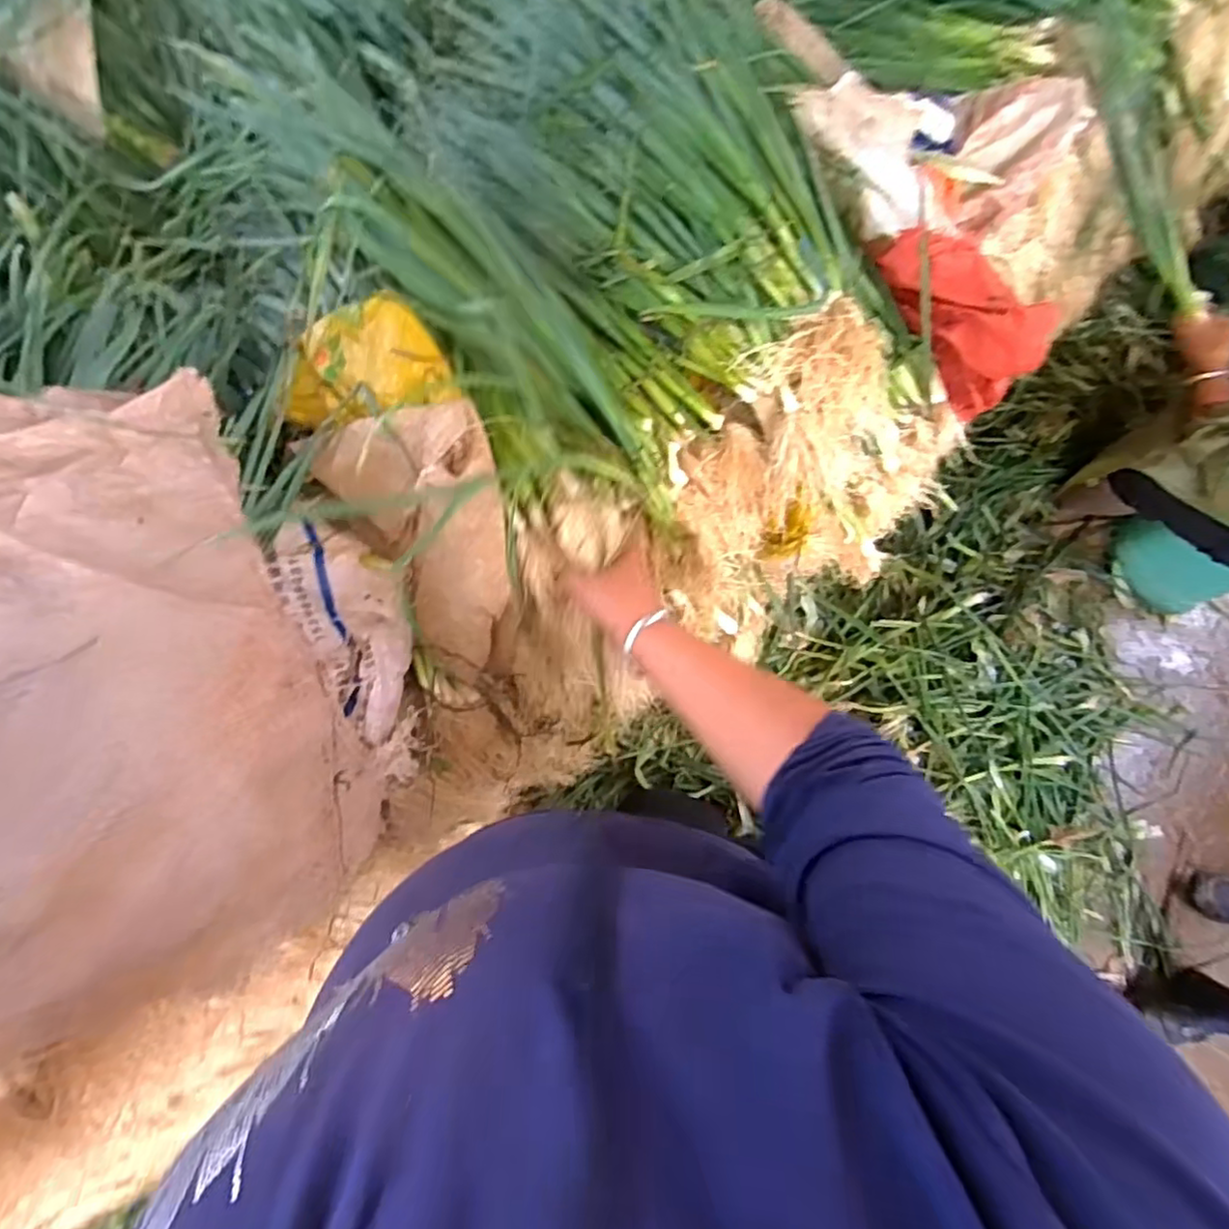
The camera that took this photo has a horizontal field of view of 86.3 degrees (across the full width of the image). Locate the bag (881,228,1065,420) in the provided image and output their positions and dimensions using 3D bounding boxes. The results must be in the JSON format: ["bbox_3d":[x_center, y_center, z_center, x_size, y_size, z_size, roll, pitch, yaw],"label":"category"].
[{"bbox_3d":[0.396,-0.345,0.758,0.090,0.118,0.205,-31,80,-8],"label":"bag"}]

